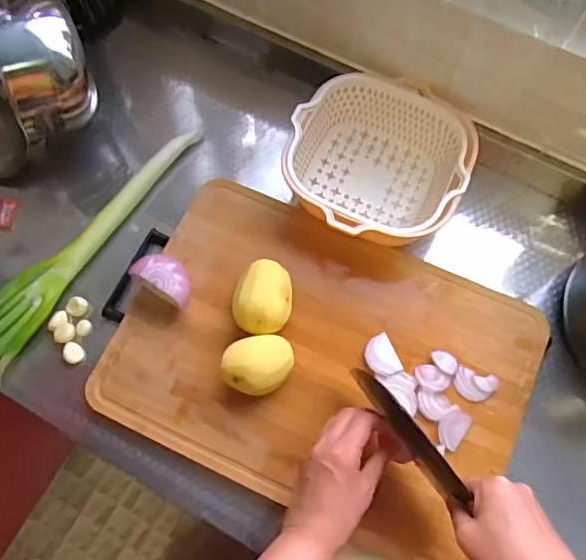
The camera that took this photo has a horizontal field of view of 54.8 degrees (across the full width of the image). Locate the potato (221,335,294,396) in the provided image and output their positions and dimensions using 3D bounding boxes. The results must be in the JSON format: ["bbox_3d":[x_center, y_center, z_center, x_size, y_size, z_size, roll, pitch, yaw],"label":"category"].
[{"bbox_3d":[-0.036,0.093,0.600,0.073,0.056,0.055,-5,71,-1],"label":"potato"}]

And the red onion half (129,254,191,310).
[{"bbox_3d":[-0.140,-0.001,0.638,0.065,0.052,0.040,31,74,10],"label":"red onion half"}]

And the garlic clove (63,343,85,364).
[{"bbox_3d":[-0.250,0.083,0.644,0.024,0.011,0.020,40,76,13],"label":"garlic clove"}]

